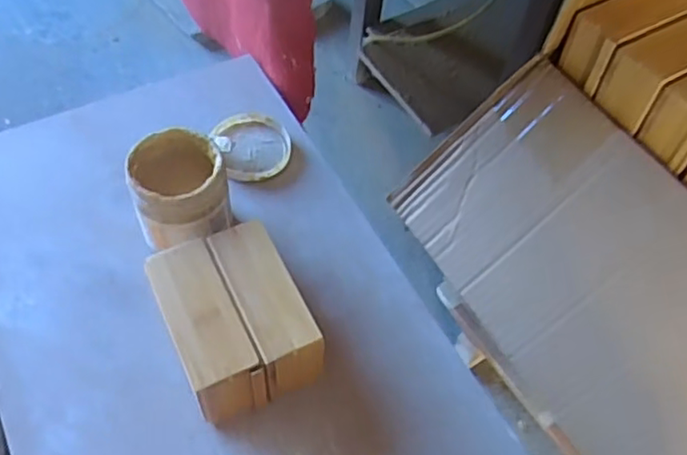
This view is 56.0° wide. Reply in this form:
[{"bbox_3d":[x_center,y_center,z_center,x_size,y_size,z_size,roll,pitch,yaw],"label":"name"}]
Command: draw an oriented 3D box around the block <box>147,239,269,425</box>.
[{"bbox_3d":[-0.109,0.088,0.522,0.052,0.077,0.133,-21,60,-19],"label":"block"}]

